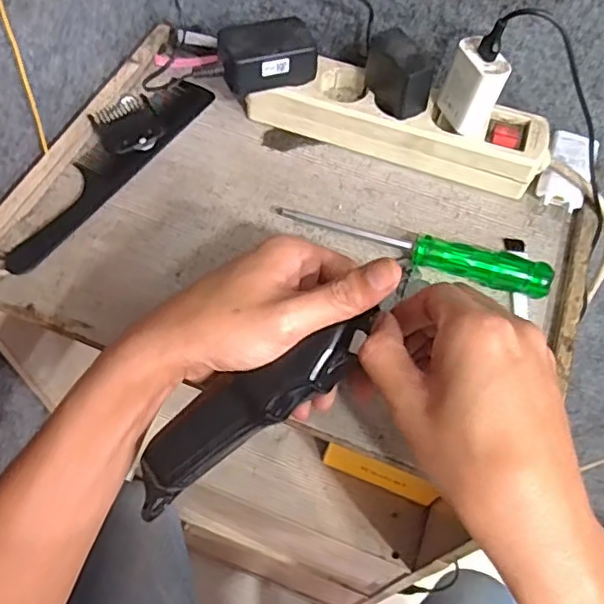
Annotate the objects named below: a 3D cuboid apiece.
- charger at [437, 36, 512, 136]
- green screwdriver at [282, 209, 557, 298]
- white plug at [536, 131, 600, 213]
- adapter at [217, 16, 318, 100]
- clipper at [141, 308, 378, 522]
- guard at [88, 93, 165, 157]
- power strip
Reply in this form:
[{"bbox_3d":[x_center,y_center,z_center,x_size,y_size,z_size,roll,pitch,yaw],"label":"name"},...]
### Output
[{"bbox_3d":[0.120,-0.152,0.421,0.024,0.054,0.037,-25,65,-17],"label":"charger"},{"bbox_3d":[0.078,-0.041,0.421,0.189,0.028,0.022,22,61,8],"label":"green screwdriver"},{"bbox_3d":[0.207,-0.104,0.461,0.036,0.023,0.064,23,61,9],"label":"white plug"},{"bbox_3d":[-0.028,-0.186,0.448,0.068,0.030,0.044,-19,63,-15],"label":"adapter"},{"bbox_3d":[-0.027,0.059,0.340,0.155,0.034,0.039,-36,66,5],"label":"clipper"},{"bbox_3d":[-0.138,-0.141,0.473,0.048,0.011,0.060,-30,66,-20],"label":"guard"},{"bbox_3d":[0.075,-0.140,0.470,0.224,0.043,0.056,19,60,7],"label":"power strip"}]

